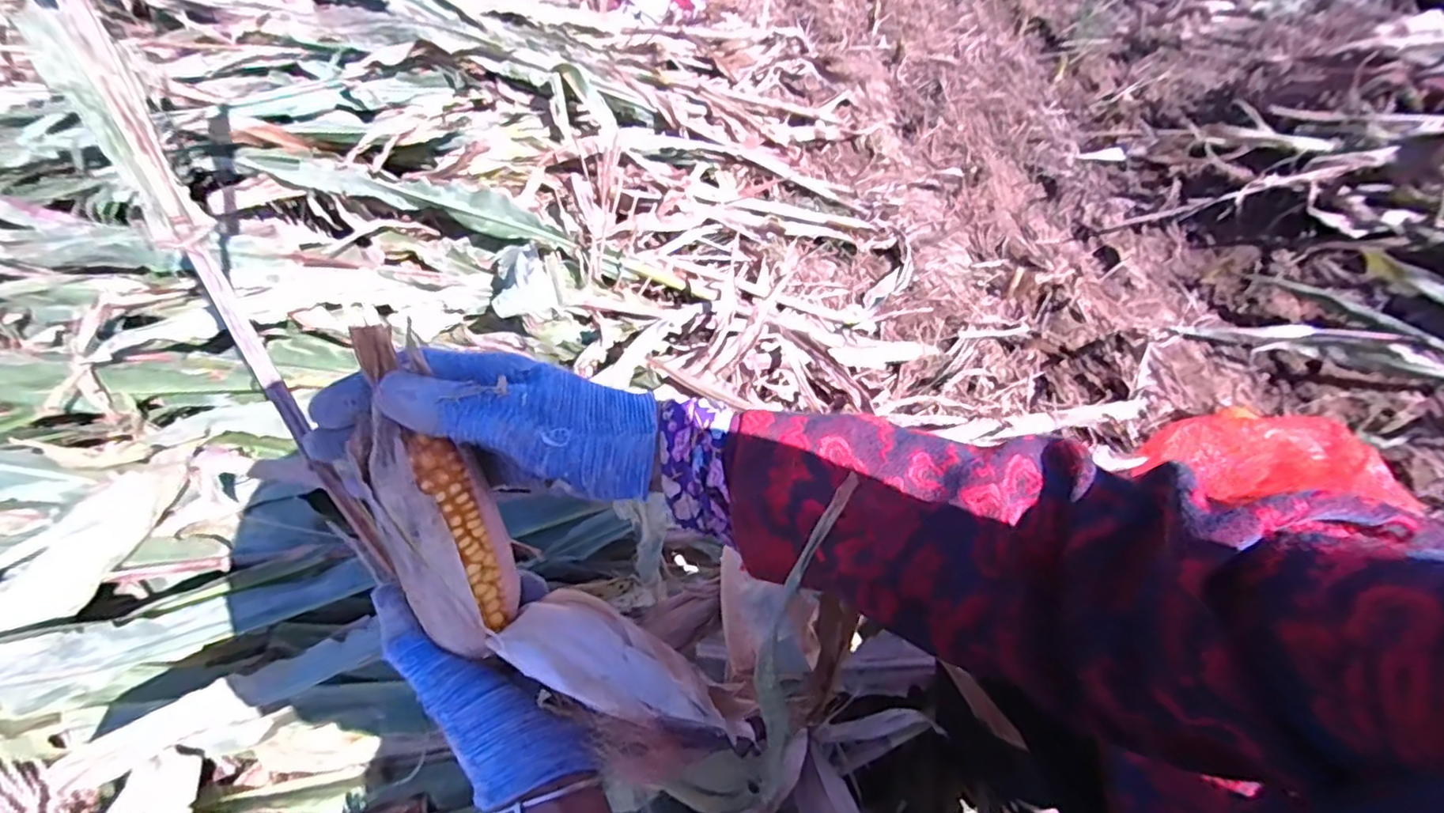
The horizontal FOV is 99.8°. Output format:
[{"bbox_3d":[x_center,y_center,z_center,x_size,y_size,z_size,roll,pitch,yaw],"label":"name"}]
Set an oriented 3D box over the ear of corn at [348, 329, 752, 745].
[{"bbox_3d":[-0.100,0.078,0.283,0.230,0.087,0.069,44,63,-2],"label":"ear of corn"}]

